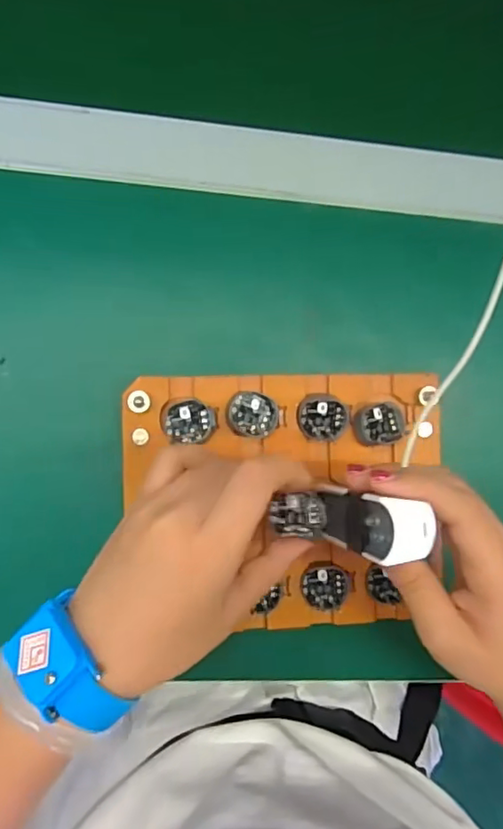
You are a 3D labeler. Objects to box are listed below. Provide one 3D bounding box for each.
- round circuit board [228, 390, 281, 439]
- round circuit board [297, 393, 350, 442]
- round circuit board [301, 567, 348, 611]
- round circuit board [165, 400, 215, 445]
[{"bbox_3d":[0.001,0.000,0.332,0.030,0.009,0.026,16,87,-7],"label":"round circuit board"},{"bbox_3d":[0.043,0.002,0.337,0.032,0.008,0.028,-5,89,-8],"label":"round circuit board"},{"bbox_3d":[0.043,0.103,0.340,0.027,0.004,0.026,0,89,-8],"label":"round circuit board"},{"bbox_3d":[-0.035,0.004,0.327,0.028,0.012,0.024,-3,89,-8],"label":"round circuit board"}]

